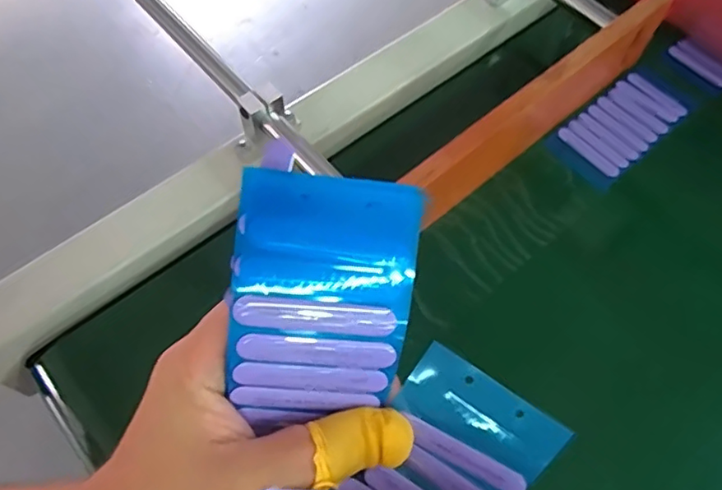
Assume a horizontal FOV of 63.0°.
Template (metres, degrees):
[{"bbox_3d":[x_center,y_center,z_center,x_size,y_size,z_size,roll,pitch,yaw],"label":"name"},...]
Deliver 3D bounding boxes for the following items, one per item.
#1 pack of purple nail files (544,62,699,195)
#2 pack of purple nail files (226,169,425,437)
[{"bbox_3d":[0.193,-0.089,0.436,0.116,0.004,0.054,-38,68,-18],"label":"pack of purple nail files"},{"bbox_3d":[-0.014,0.022,0.192,0.056,0.011,0.085,7,102,-8],"label":"pack of purple nail files"}]

